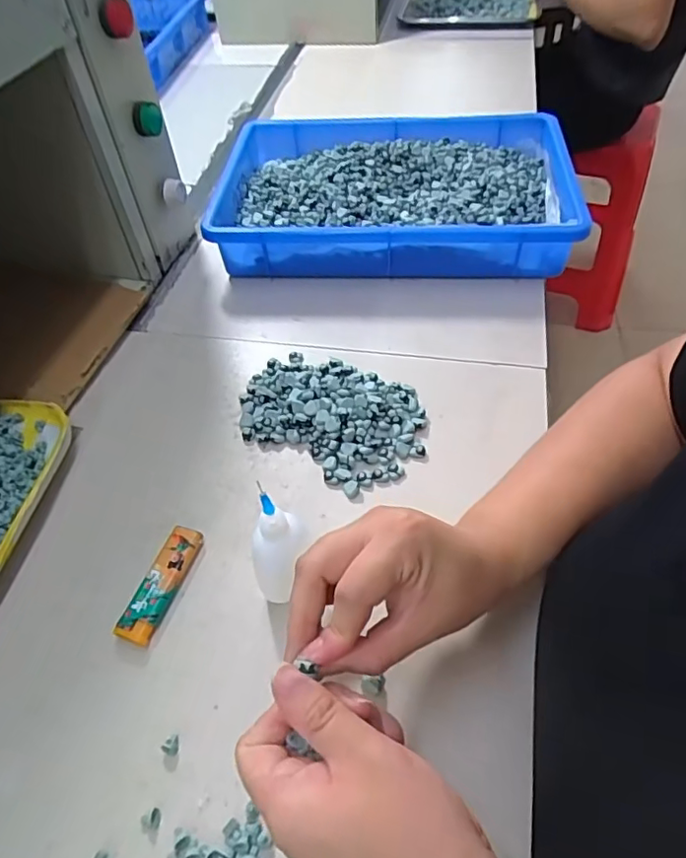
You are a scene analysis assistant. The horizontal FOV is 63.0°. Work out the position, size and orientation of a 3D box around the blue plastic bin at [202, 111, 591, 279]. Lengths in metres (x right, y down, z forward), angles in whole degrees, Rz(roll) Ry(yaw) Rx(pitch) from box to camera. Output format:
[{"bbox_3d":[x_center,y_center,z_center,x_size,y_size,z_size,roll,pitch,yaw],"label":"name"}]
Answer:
[{"bbox_3d":[0.051,-0.255,0.608,0.356,0.062,0.234,2,51,6],"label":"blue plastic bin"}]

